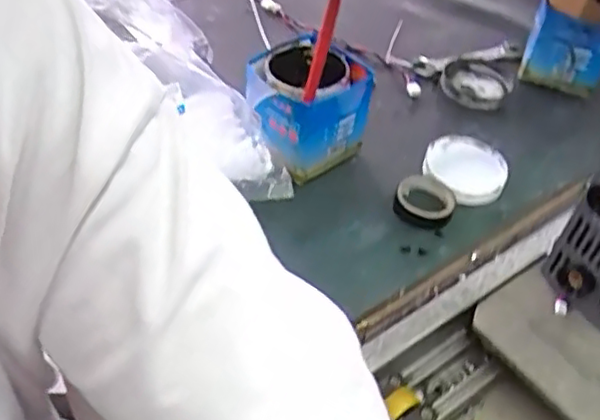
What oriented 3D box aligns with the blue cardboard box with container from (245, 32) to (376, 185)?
[{"bbox_3d":[0.007,-0.103,0.661,0.102,0.120,0.105,-31,56,-31],"label":"blue cardboard box with container"}]

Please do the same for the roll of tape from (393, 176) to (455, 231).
[{"bbox_3d":[0.124,-0.006,0.643,0.057,0.023,0.056,3,45,-3],"label":"roll of tape"}]

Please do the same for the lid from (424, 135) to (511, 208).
[{"bbox_3d":[0.177,-0.049,0.685,0.086,0.022,0.083,-3,55,4],"label":"lid"}]

